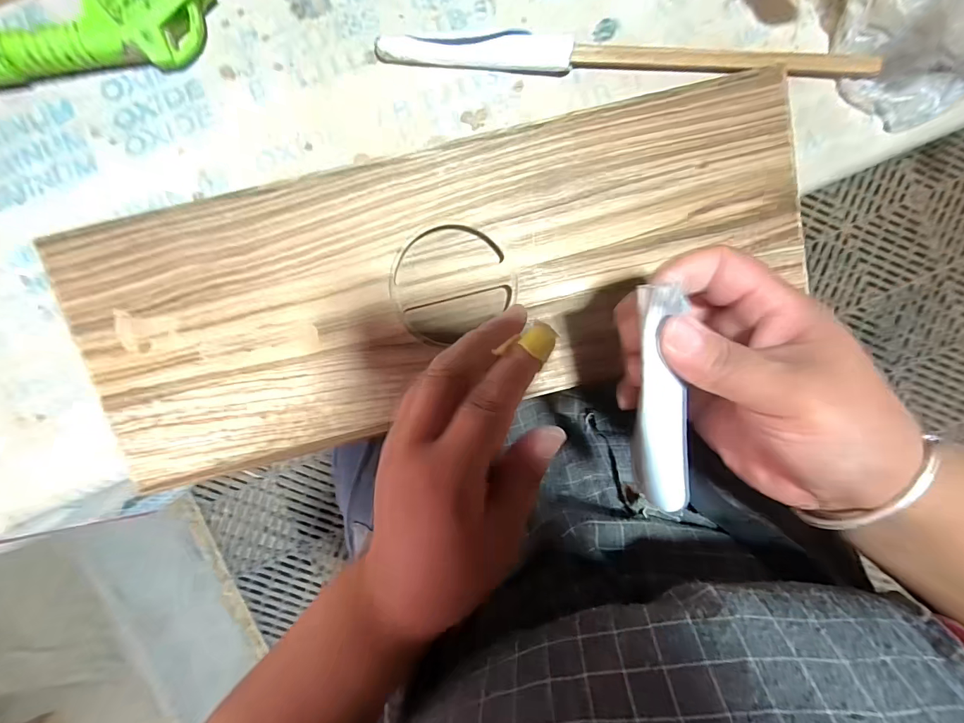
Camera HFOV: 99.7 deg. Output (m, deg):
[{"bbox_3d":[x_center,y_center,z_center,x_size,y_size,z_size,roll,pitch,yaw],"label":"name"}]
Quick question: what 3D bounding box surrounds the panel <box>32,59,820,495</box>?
[{"bbox_3d":[-0.018,-0.047,0.245,0.424,0.020,0.157,-18,96,-1],"label":"panel"}]

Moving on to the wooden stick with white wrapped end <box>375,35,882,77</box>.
[{"bbox_3d":[0.088,-0.181,0.242,0.294,0.019,0.017,3,93,-2],"label":"wooden stick with white wrapped end"}]

